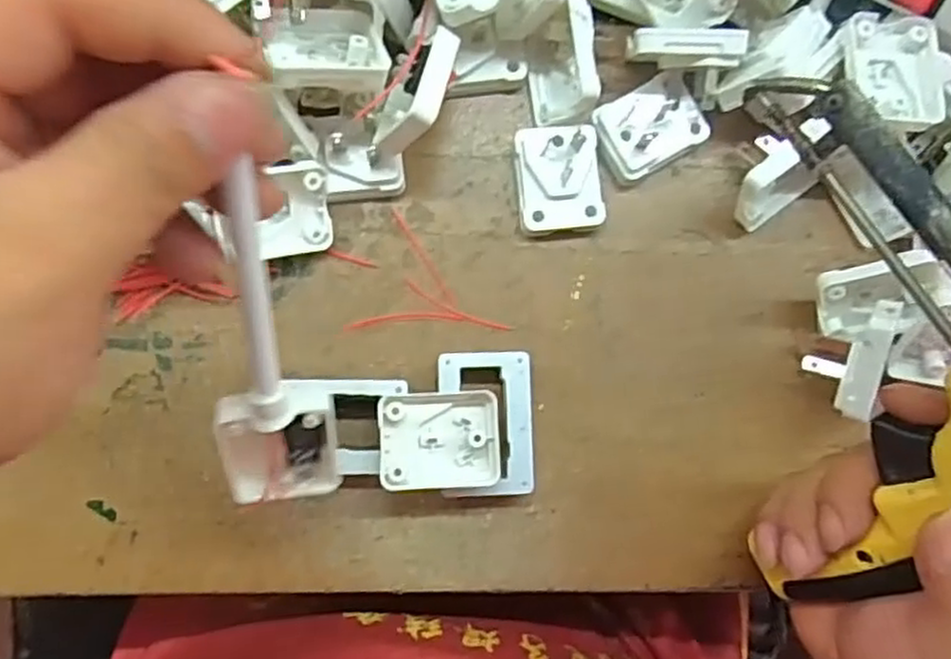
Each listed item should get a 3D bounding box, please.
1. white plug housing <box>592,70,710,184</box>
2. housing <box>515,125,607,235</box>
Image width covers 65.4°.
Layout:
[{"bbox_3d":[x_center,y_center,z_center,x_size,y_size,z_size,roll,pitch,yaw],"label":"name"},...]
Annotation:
[{"bbox_3d":[0.081,-0.094,0.339,0.048,0.012,0.037,-29,88,-6],"label":"white plug housing"},{"bbox_3d":[0.038,-0.067,0.334,0.038,0.017,0.045,-5,86,-5],"label":"housing"}]

